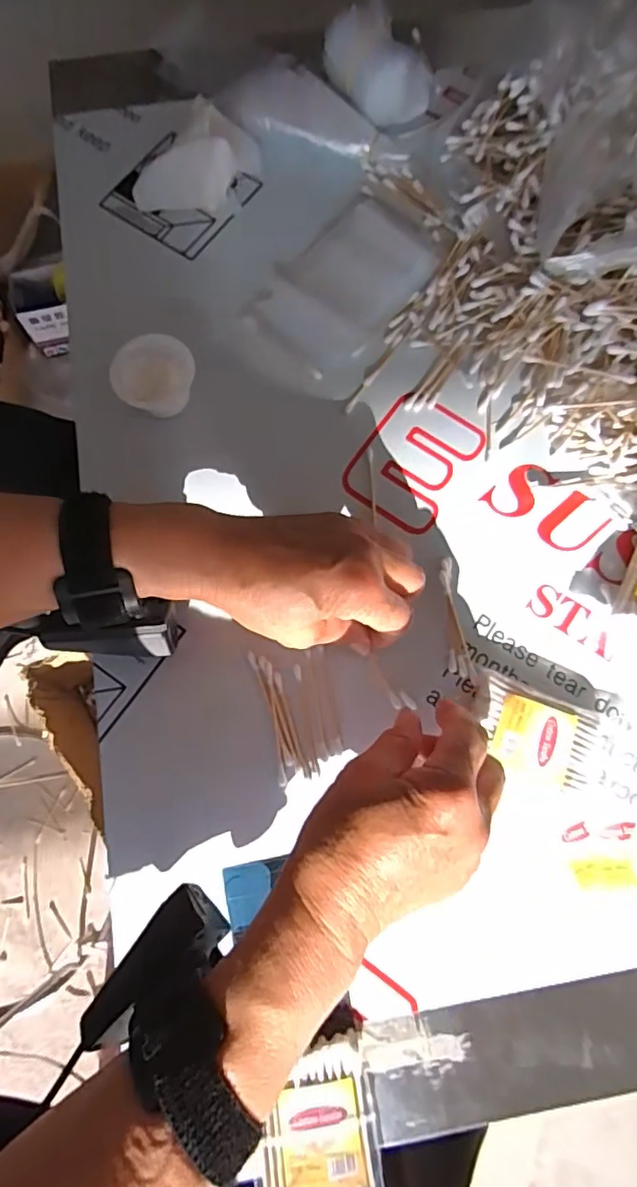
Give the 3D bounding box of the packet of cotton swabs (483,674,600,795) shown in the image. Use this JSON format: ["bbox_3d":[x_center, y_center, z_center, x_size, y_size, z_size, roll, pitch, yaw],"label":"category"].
[{"bbox_3d":[0.127,0.084,0.326,0.065,0.017,0.050,19,76,4],"label":"packet of cotton swabs"}]

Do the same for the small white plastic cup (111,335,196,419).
[{"bbox_3d":[-0.110,-0.144,0.377,0.052,0.031,0.049,0,75,-2],"label":"small white plastic cup"}]

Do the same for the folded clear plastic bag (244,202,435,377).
[{"bbox_3d":[0.019,-0.226,0.409,0.092,0.013,0.144,42,79,9],"label":"folded clear plastic bag"}]

